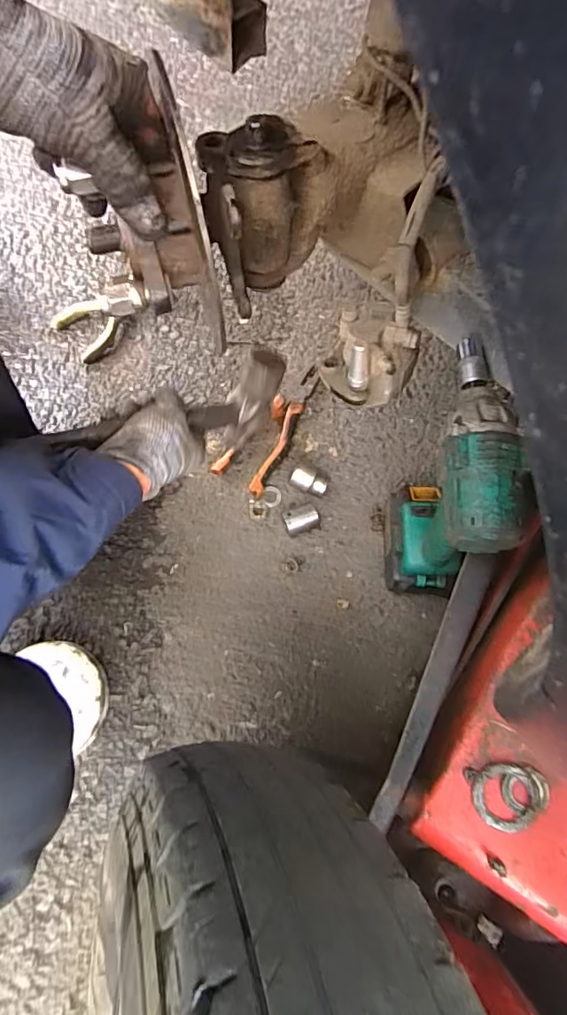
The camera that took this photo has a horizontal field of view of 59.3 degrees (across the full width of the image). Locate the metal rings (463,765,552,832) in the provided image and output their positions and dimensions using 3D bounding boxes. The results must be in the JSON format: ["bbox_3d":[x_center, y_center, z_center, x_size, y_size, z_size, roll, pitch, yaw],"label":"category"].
[{"bbox_3d":[0.163,0.208,0.359,0.053,0.010,0.044,-8,70,-3],"label":"metal rings"}]

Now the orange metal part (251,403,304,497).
[{"bbox_3d":[-0.009,-0.072,0.619,0.018,0.018,0.136,23,72,8],"label":"orange metal part"}]

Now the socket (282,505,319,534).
[{"bbox_3d":[0.020,0.016,0.581,0.039,0.031,0.025,-17,72,-6],"label":"socket"}]

